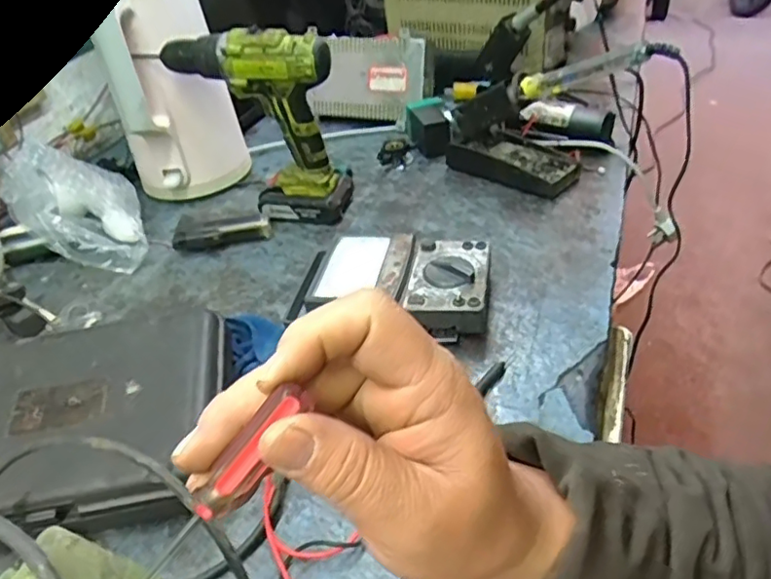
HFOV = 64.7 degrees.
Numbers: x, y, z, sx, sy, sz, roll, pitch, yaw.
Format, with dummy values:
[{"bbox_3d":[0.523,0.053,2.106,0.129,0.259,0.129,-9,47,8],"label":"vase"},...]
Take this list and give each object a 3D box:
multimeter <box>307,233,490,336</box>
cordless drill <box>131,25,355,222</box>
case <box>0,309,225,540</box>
[{"bbox_3d":[0.013,-0.005,0.597,0.177,0.048,0.111,3,40,13],"label":"multimeter"},{"bbox_3d":[-0.148,-0.188,0.711,0.193,0.222,0.067,3,40,13],"label":"cordless drill"},{"bbox_3d":[-0.238,0.096,0.448,0.228,0.041,0.156,-8,39,-1],"label":"case"}]

